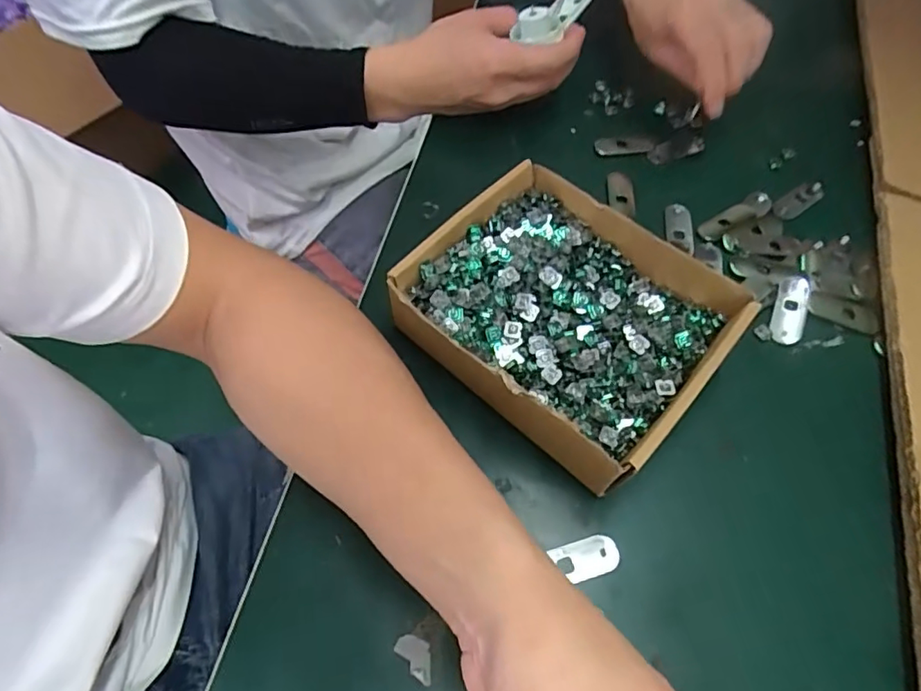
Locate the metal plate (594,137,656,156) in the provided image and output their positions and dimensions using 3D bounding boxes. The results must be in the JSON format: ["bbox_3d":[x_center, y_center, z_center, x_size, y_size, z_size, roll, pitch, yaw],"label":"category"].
[{"bbox_3d":[0.132,-0.161,0.443,0.049,0.004,0.017,-4,60,-3],"label":"metal plate"}]

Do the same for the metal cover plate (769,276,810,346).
[{"bbox_3d":[0.216,-0.025,0.362,0.020,0.005,0.054,20,62,10],"label":"metal cover plate"}]

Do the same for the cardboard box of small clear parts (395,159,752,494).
[{"bbox_3d":[0.061,-0.018,0.328,0.165,0.054,0.153,38,67,19],"label":"cardboard box of small clear parts"}]

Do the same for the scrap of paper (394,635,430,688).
[{"bbox_3d":[-0.020,0.147,0.260,0.013,0.004,0.023,-41,68,-21],"label":"scrap of paper"}]

